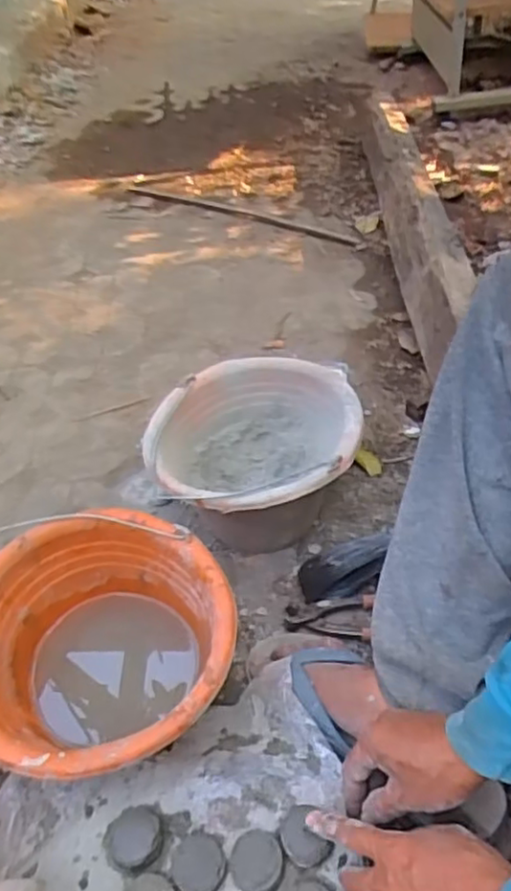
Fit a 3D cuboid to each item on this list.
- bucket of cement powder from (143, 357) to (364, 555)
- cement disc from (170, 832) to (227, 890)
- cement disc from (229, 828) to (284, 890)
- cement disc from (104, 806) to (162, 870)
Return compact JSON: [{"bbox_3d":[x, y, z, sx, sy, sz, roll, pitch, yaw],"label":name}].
[{"bbox_3d":[0.001,0.030,0.822,0.243,0.171,0.239,-3,45,3],"label":"bucket of cement powder"},{"bbox_3d":[-0.046,0.339,0.522,0.043,0.016,0.045,-1,44,1],"label":"cement disc"},{"bbox_3d":[0.001,0.337,0.524,0.045,0.010,0.046,-10,40,20],"label":"cement disc"},{"bbox_3d":[-0.103,0.326,0.538,0.045,0.024,0.049,-1,44,1],"label":"cement disc"}]

